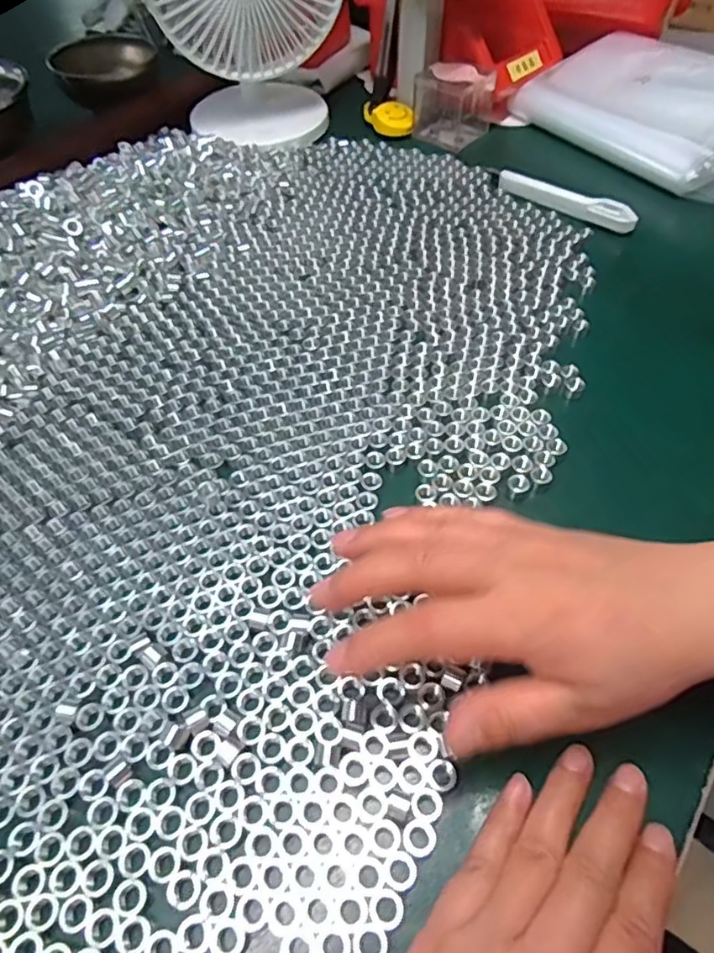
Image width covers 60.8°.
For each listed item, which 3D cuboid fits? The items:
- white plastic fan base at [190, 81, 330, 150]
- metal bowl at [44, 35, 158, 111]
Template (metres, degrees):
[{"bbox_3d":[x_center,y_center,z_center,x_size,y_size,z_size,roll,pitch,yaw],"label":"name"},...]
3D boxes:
[{"bbox_3d":[-0.092,-0.356,0.597,0.122,0.011,0.123,1,59,-2],"label":"white plastic fan base"},{"bbox_3d":[-0.259,-0.420,0.626,0.100,0.031,0.100,1,59,-2],"label":"metal bowl"}]

